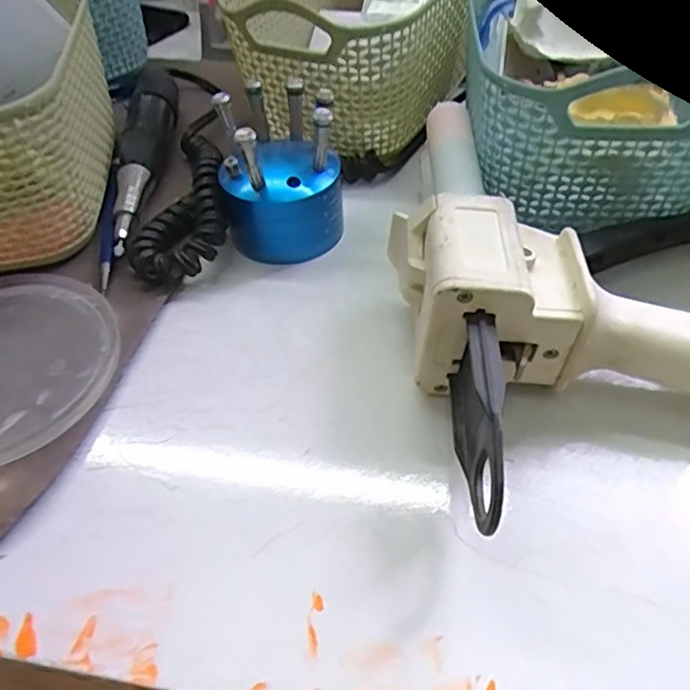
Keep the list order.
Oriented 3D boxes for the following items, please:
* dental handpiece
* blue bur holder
[{"bbox_3d":[-0.113,-0.110,0.353,0.022,0.030,0.159,-6,48,-2],"label":"dental handpiece"},{"bbox_3d":[-0.031,-0.083,0.302,0.060,0.069,0.055,-3,48,1],"label":"blue bur holder"}]

